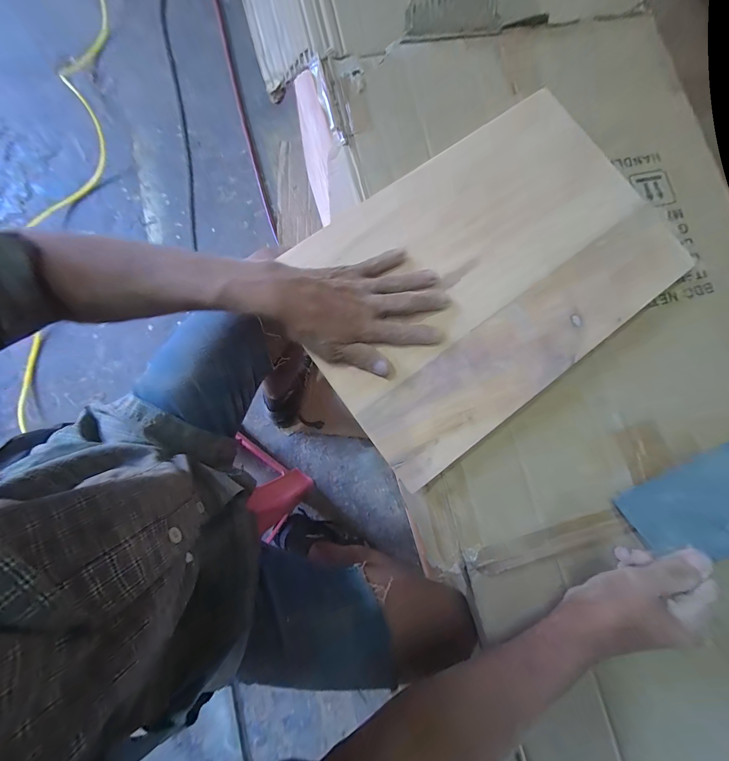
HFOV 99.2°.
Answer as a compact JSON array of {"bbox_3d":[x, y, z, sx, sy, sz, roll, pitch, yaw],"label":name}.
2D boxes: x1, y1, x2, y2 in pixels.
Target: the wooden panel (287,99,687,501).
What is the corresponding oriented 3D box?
[{"bbox_3d":[0.121,-0.112,0.319,0.384,0.022,0.255,-37,81,-8],"label":"wooden panel"}]

